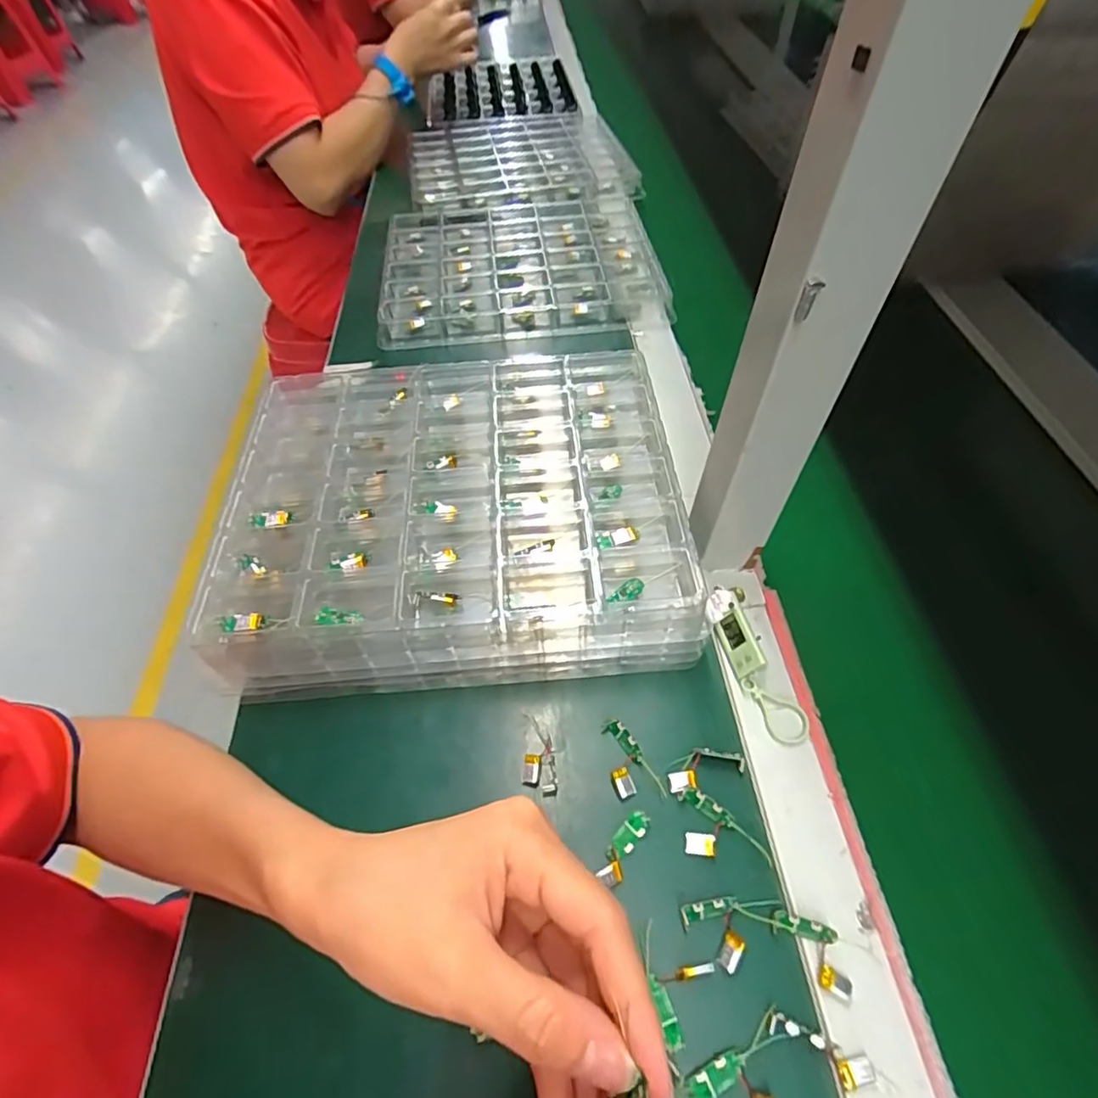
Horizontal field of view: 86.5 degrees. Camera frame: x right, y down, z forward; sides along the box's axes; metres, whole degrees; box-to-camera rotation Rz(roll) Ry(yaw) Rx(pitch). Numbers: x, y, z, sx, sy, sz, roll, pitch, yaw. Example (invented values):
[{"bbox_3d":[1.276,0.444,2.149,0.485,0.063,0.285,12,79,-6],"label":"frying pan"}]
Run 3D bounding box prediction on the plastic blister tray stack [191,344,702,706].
[{"bbox_3d":[-0.064,-0.034,0.415,0.295,0.054,0.253,-4,54,-2],"label":"plastic blister tray stack"}]

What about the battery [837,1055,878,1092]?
[{"bbox_3d":[0.134,0.227,0.253,0.016,0.004,0.011,-11,54,-7],"label":"battery"}]

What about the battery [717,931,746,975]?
[{"bbox_3d":[0.086,0.191,0.275,0.009,0.005,0.016,26,58,19],"label":"battery"}]

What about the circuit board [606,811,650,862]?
[{"bbox_3d":[0.042,0.153,0.309,0.011,0.004,0.030,37,62,25],"label":"circuit board"}]

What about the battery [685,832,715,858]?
[{"bbox_3d":[0.079,0.153,0.303,0.014,0.004,0.011,7,54,6],"label":"battery"}]

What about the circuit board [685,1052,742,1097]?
[{"bbox_3d":[0.072,0.229,0.252,0.025,0.006,0.011,-23,57,-15],"label":"circuit board"}]

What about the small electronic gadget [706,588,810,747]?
[{"bbox_3d":[0.128,0.067,0.362,0.031,0.021,0.103,-11,54,-7],"label":"small electronic gadget"}]

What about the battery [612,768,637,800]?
[{"bbox_3d":[0.042,0.130,0.325,0.010,0.004,0.015,-19,56,-13],"label":"battery"}]

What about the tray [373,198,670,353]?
[{"bbox_3d":[-0.035,-0.325,0.658,0.292,0.031,0.251,-5,54,-2],"label":"tray"}]

